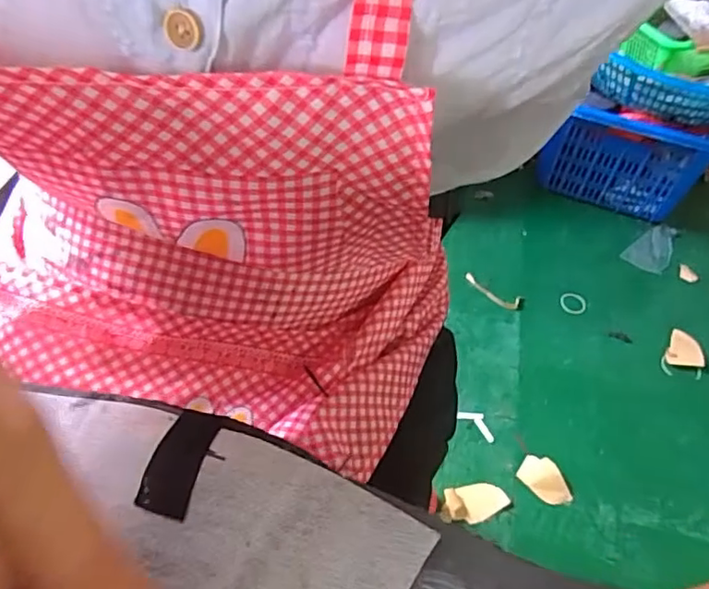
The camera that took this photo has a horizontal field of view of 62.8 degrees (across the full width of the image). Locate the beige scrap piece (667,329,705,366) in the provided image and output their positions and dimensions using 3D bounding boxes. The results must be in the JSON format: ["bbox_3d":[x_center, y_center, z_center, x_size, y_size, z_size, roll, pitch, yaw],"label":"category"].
[{"bbox_3d":[0.687,0.111,1.206,0.067,0.009,0.088,8,51,22],"label":"beige scrap piece"}]

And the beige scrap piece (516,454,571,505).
[{"bbox_3d":[0.329,0.322,1.003,0.066,0.016,0.096,-29,58,-25],"label":"beige scrap piece"}]

